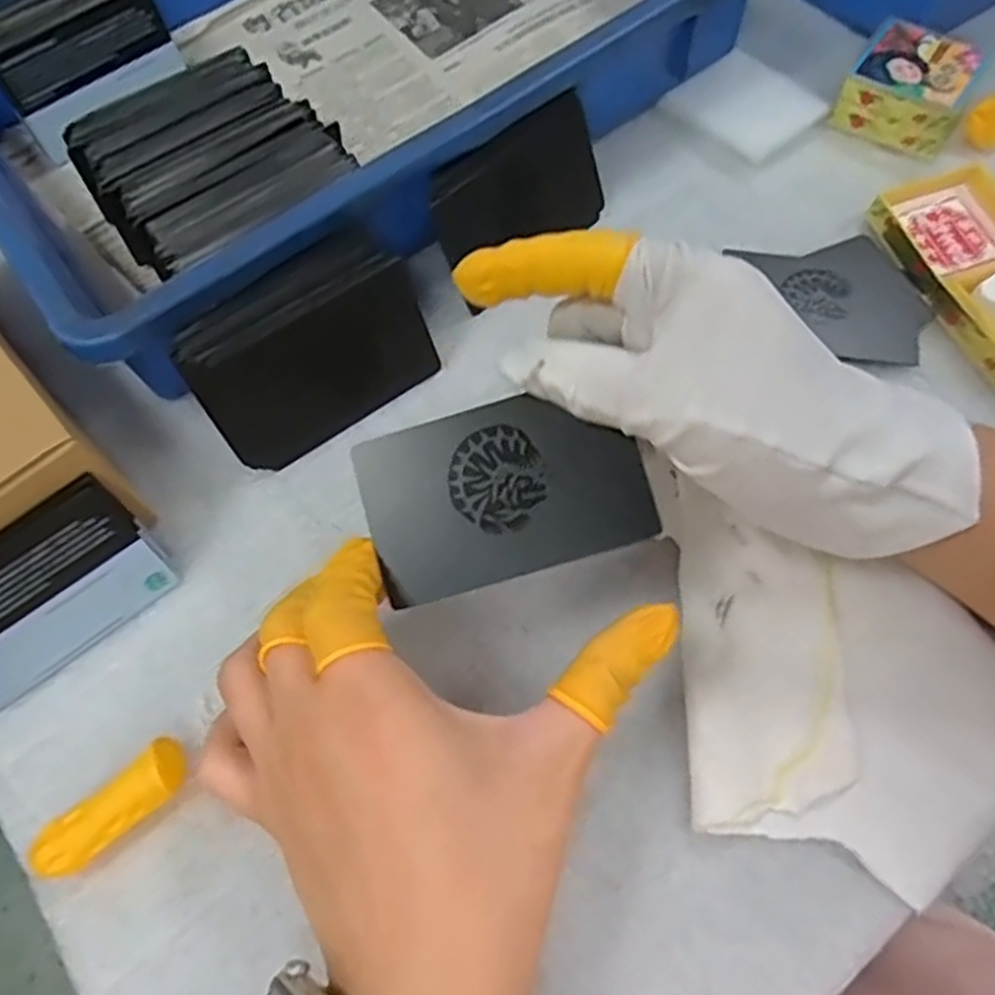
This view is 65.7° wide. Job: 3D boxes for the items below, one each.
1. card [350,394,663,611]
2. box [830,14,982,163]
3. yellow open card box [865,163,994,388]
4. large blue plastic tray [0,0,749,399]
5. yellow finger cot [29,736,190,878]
[{"bbox_3d":[0.001,-0.002,0.236,0.084,0.004,0.053,-17,82,5],"label":"card"},{"bbox_3d":[0.208,-0.208,0.387,0.056,0.028,0.054,33,69,17],"label":"box"},{"bbox_3d":[0.216,-0.103,0.339,0.057,0.021,0.113,-21,65,-8],"label":"yellow open card box"},{"bbox_3d":[-0.077,-0.226,0.384,0.363,0.065,0.254,-36,68,-14],"label":"large blue plastic tray"},{"bbox_3d":[-0.124,0.101,0.250,0.051,0.021,0.018,-36,68,-14],"label":"yellow finger cot"}]

